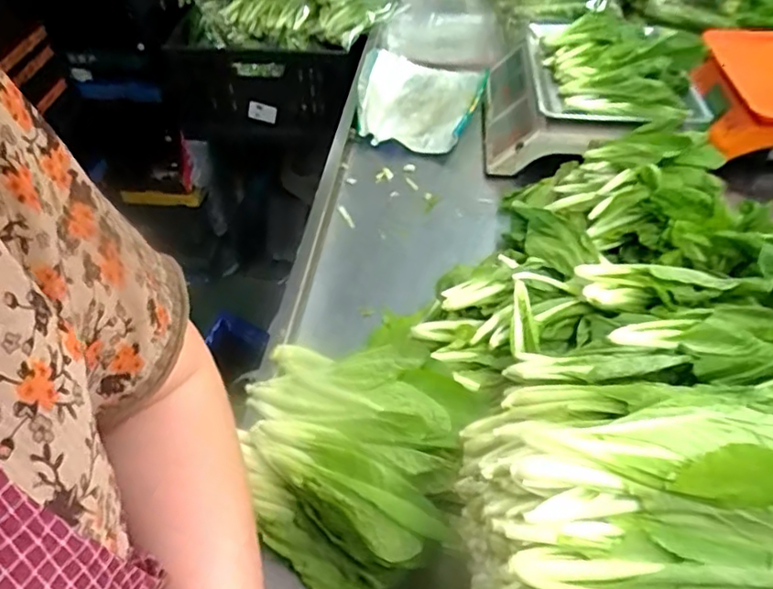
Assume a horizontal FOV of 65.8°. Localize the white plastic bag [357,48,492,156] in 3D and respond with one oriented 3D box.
[{"bbox_3d":[0.059,-0.361,1.079,0.222,0.034,0.273,8,46,8],"label":"white plastic bag"}]

